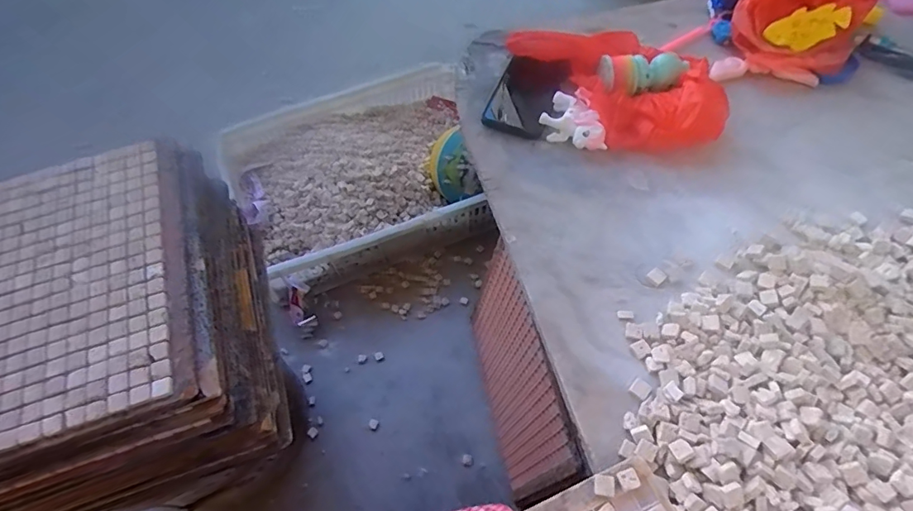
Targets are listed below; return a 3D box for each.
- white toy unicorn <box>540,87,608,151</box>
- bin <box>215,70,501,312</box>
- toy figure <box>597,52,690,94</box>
[{"bbox_3d":[0.140,-0.164,0.607,0.067,0.032,0.084,-10,60,-4],"label":"white toy unicorn"},{"bbox_3d":[-0.201,-0.175,1.097,0.545,0.172,0.395,-25,63,-12],"label":"bin"},{"bbox_3d":[0.242,-0.236,0.625,0.116,0.039,0.049,-9,60,-3],"label":"toy figure"}]

